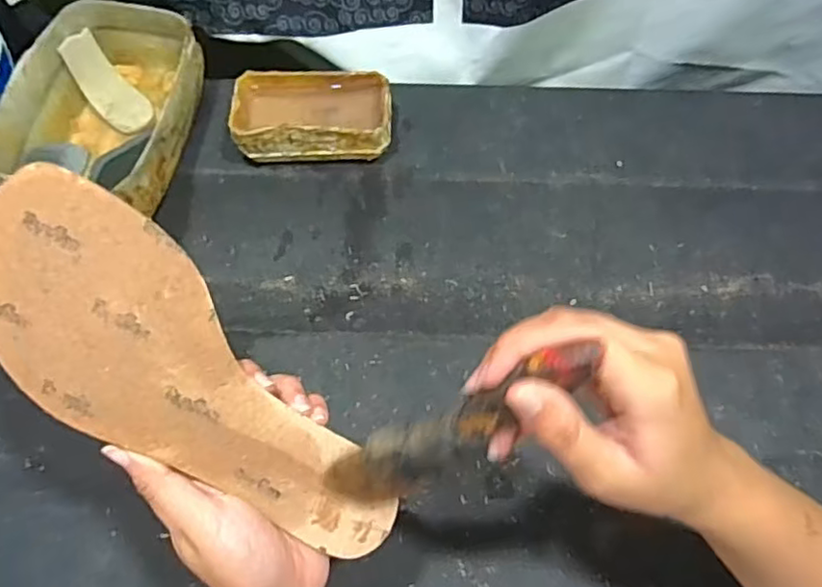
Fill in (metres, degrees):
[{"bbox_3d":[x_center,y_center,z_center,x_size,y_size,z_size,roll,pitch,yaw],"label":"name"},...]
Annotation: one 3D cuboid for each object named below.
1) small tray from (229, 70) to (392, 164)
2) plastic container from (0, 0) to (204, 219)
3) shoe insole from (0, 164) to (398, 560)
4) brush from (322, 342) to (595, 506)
[{"bbox_3d":[-0.081,-0.147,0.544,0.125,0.047,0.069,-4,65,0],"label":"small tray"},{"bbox_3d":[-0.245,-0.150,0.528,0.128,0.075,0.191,11,66,7],"label":"plastic container"},{"bbox_3d":[-0.101,0.046,0.298,0.234,0.017,0.080,46,72,-13],"label":"shoe insole"},{"bbox_3d":[0.016,0.058,0.271,0.032,0.149,0.022,6,56,-44],"label":"brush"}]

